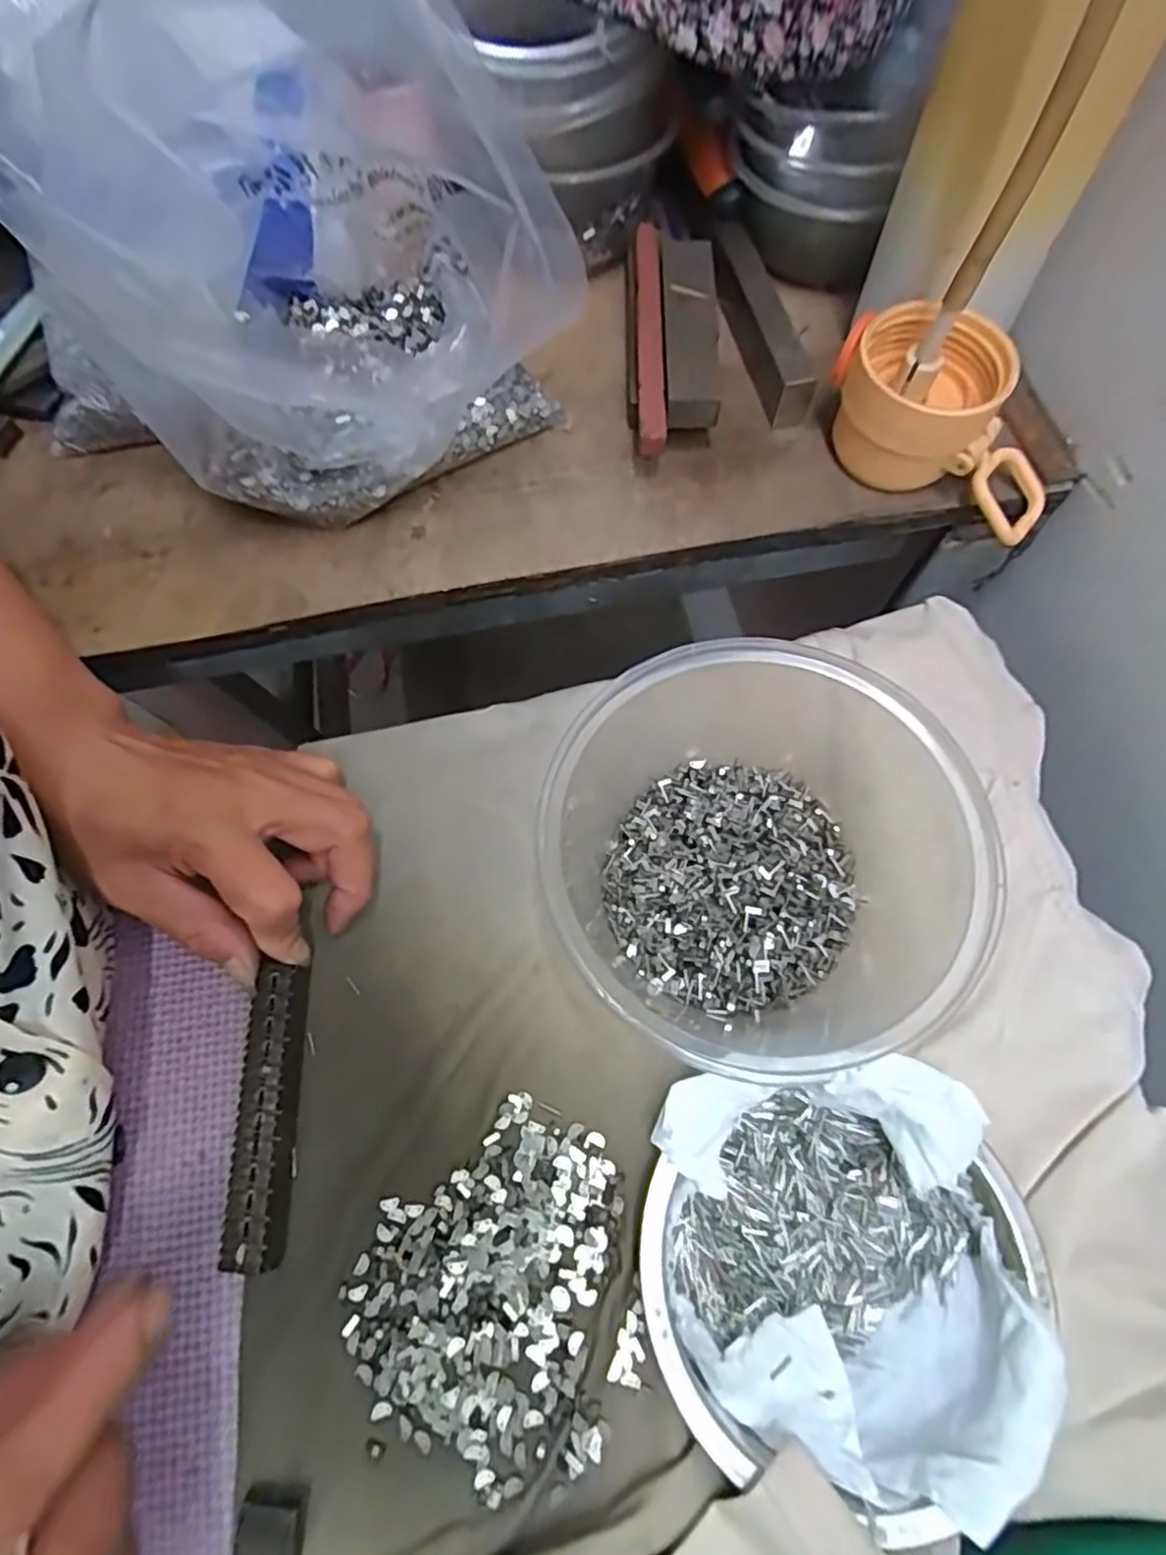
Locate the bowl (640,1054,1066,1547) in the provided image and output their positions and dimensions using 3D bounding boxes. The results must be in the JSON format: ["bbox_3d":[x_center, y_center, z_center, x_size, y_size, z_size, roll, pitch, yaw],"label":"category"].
[{"bbox_3d":[0.080,0.154,0.212,0.117,0.031,0.112,-7,72,-2],"label":"bowl"}]

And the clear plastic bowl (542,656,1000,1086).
[{"bbox_3d":[0.061,0.032,0.241,0.144,0.075,0.141,0,68,1],"label":"clear plastic bowl"}]

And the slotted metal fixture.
[{"bbox_3d":[-0.113,0.106,0.246,0.022,0.012,0.123,-3,67,-1],"label":"slotted metal fixture"}]

